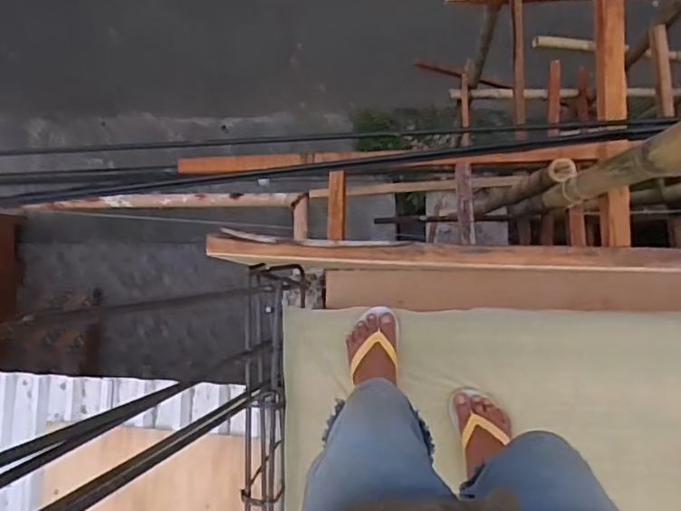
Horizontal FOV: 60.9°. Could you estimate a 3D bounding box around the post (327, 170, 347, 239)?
[{"bbox_3d":[-0.011,-0.137,1.590,0.050,0.029,0.190,2,91,9],"label":"post"}]

